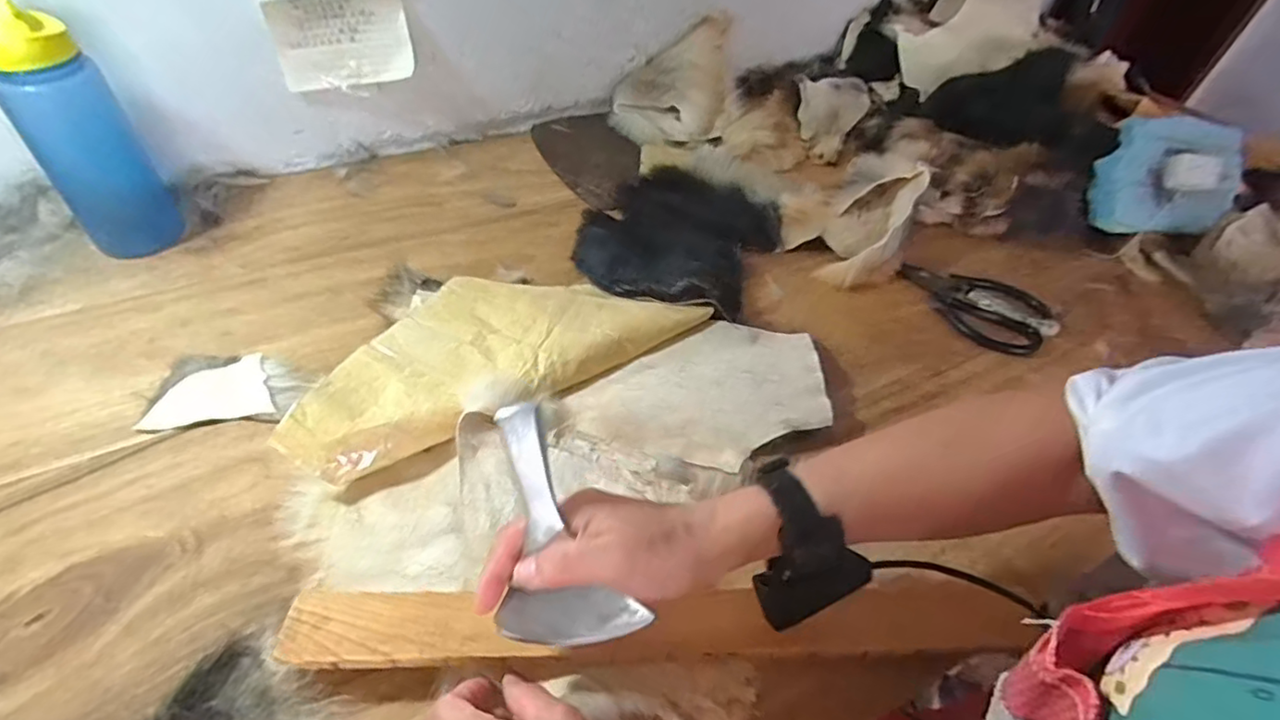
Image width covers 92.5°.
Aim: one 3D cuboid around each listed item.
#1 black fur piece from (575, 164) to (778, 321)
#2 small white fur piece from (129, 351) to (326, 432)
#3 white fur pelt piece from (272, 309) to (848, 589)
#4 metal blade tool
[{"bbox_3d":[0.043,-0.149,0.689,0.208,0.034,0.230,16,50,10],"label":"black fur piece"},{"bbox_3d":[-0.343,0.021,0.513,0.123,0.014,0.070,-2,50,-6],"label":"small white fur piece"},{"bbox_3d":[-0.034,0.063,0.487,0.437,0.032,0.148,-23,55,-22],"label":"white fur pelt piece"},{"bbox_3d":[-0.050,0.092,0.341,0.077,0.139,0.042,-13,8,-15],"label":"metal blade tool"}]

